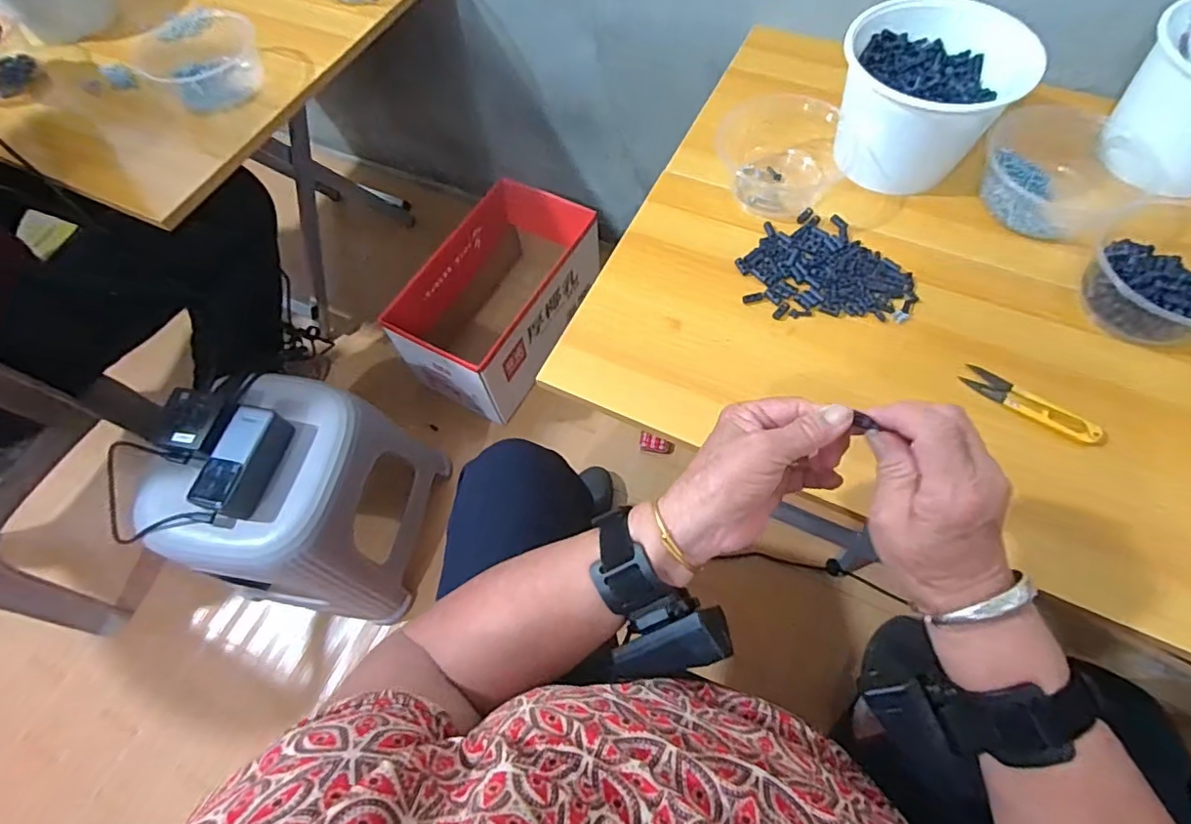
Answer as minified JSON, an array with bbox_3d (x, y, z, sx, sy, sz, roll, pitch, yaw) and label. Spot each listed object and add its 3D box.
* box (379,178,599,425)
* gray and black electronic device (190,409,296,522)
[{"bbox_3d":[-0.176,-0.204,1.061,0.227,0.223,0.388,27,68,15],"label":"box"},{"bbox_3d":[-0.430,0.061,0.676,0.057,0.047,0.131,13,65,9],"label":"gray and black electronic device"}]

